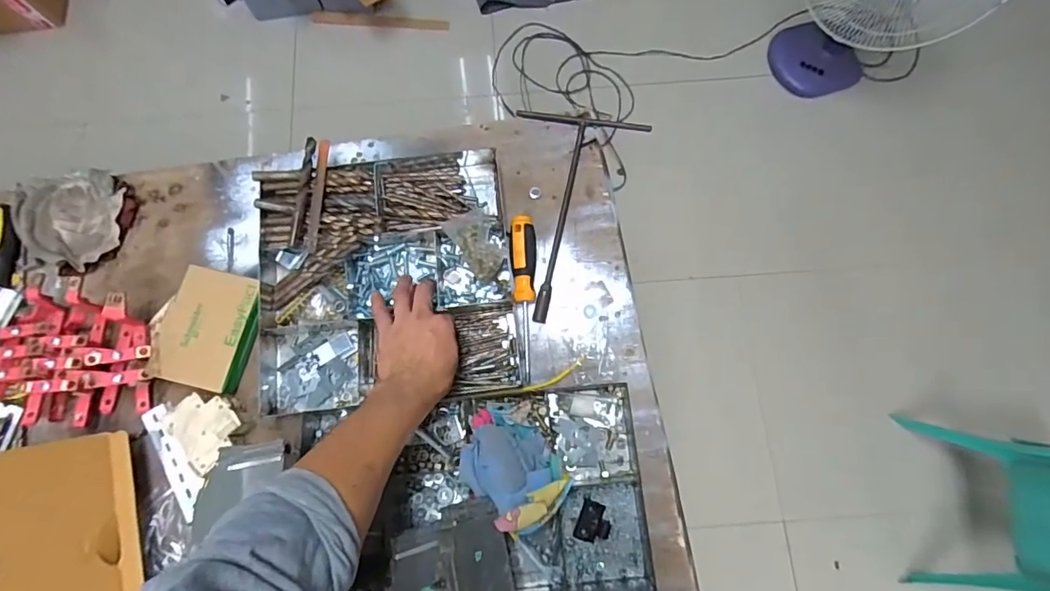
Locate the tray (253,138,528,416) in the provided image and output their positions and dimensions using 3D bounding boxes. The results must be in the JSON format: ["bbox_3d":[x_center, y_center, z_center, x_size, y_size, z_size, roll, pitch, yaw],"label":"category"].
[{"bbox_3d":[-0.171,-0.027,0.604,0.307,0.052,0.305,-8,76,-1],"label":"tray"}]

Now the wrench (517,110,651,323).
[{"bbox_3d":[0.053,-0.103,0.638,0.164,0.013,0.285,8,76,3],"label":"wrench"}]

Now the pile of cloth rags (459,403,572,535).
[{"bbox_3d":[-0.015,0.177,0.520,0.092,0.069,0.125,-44,80,-9],"label":"pile of cloth rags"}]

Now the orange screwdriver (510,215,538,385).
[{"bbox_3d":[-0.001,0.002,0.604,0.032,0.037,0.200,-1,76,0],"label":"orange screwdriver"}]

